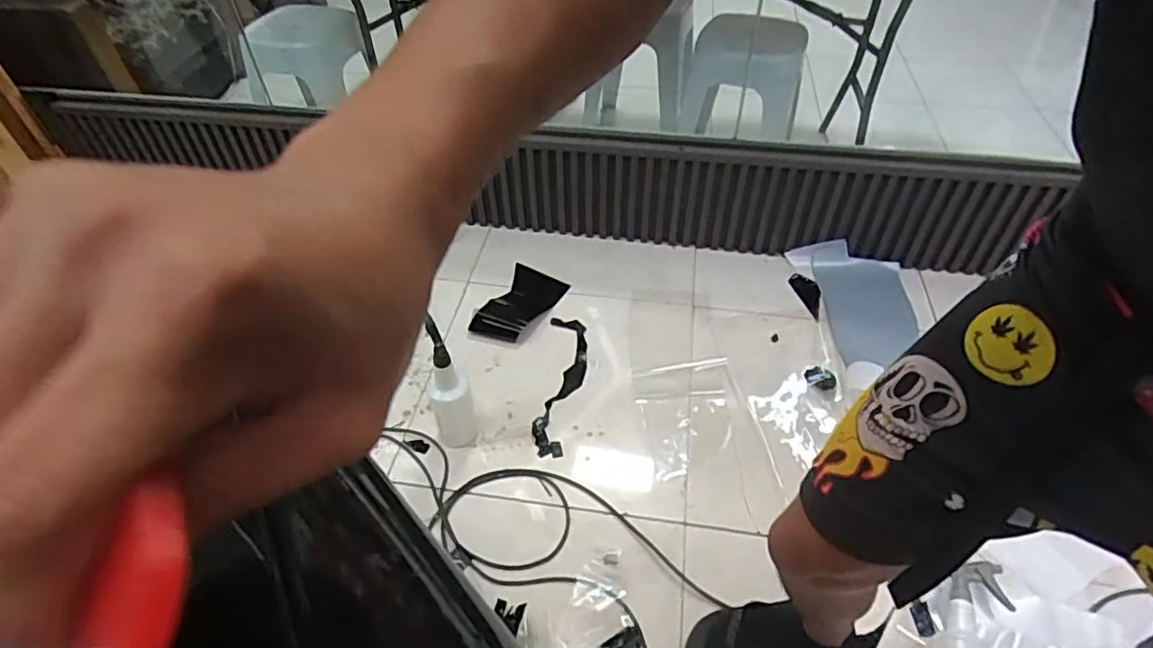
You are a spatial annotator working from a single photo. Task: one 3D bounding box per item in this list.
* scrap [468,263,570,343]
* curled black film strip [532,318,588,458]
[{"bbox_3d":[-0.147,-0.051,1.616,0.155,0.024,0.281,24,50,15],"label":"scrap"},{"bbox_3d":[-0.032,0.134,1.436,0.099,0.016,0.394,4,47,5],"label":"curled black film strip"}]

